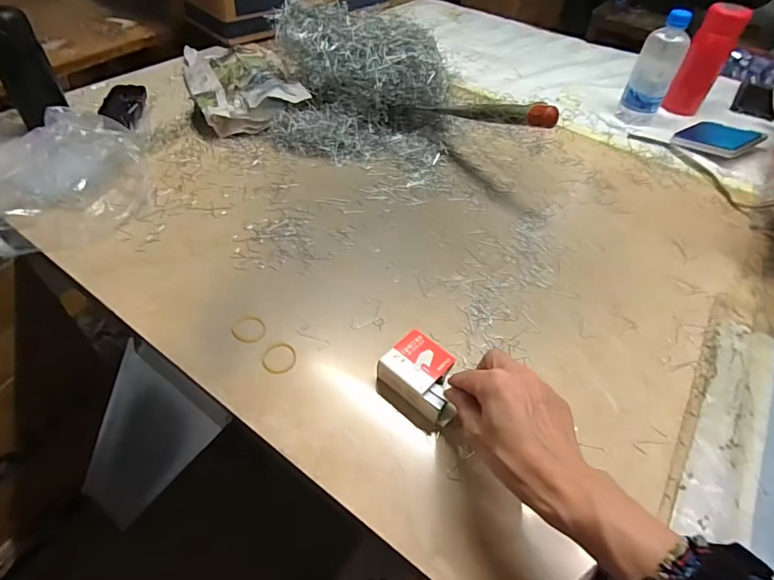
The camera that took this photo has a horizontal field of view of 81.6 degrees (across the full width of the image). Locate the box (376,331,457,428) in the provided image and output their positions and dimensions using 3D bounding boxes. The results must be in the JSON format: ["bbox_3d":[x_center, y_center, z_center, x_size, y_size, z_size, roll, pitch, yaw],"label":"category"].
[{"bbox_3d":[0.035,0.082,0.415,0.077,0.029,0.056,34,55,22],"label":"box"}]

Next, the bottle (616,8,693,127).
[{"bbox_3d":[0.458,-0.376,0.766,0.072,0.164,0.059,27,53,17],"label":"bottle"}]

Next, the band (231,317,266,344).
[{"bbox_3d":[-0.142,0.039,0.459,0.035,0.004,0.033,2,50,-3],"label":"band"}]

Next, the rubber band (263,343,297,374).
[{"bbox_3d":[-0.105,0.066,0.440,0.032,0.004,0.035,-8,51,-12],"label":"rubber band"}]

